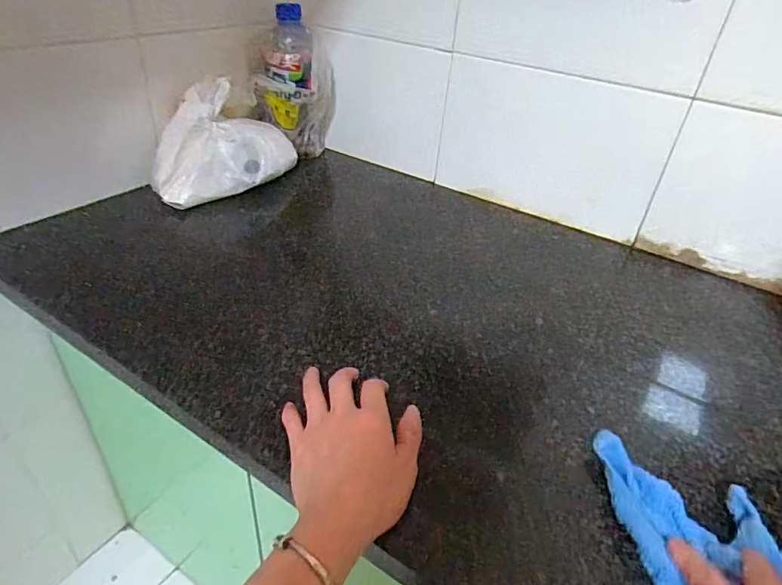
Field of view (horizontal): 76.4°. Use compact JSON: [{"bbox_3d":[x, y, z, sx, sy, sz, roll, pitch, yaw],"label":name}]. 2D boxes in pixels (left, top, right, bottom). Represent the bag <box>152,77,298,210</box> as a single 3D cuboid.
[{"bbox_3d":[-0.252,-0.236,0.756,0.225,0.130,0.123,-23,44,-33],"label":"bag"}]

